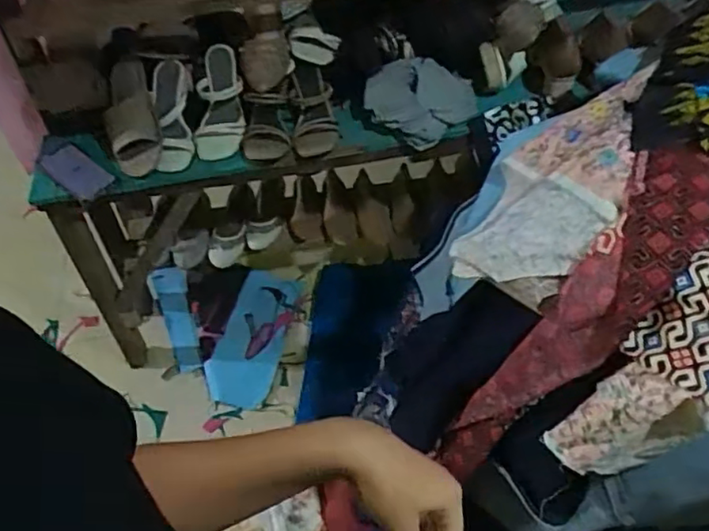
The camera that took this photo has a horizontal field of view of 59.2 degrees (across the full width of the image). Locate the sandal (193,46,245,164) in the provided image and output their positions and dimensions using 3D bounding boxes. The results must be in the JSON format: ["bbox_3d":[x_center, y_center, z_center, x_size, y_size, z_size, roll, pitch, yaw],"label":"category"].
[{"bbox_3d":[-0.252,-0.307,1.168,0.091,0.073,0.230,-4,67,1],"label":"sandal"}]

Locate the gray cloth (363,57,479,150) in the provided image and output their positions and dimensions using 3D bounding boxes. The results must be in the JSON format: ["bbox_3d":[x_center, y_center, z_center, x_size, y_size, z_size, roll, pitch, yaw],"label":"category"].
[{"bbox_3d":[0.117,-0.293,1.150,0.206,0.081,0.168,4,51,7],"label":"gray cloth"}]

